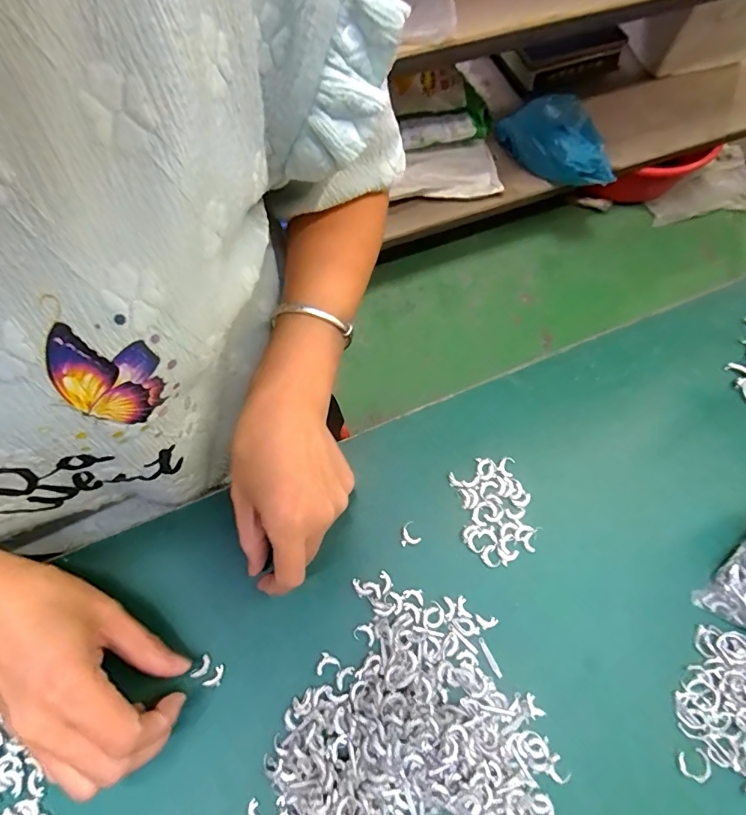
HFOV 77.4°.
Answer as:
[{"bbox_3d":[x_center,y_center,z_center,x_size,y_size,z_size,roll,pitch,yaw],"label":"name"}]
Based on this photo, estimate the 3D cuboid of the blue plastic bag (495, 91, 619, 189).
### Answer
[{"bbox_3d":[0.454,-0.637,1.113,0.158,0.104,0.297,-34,73,-14],"label":"blue plastic bag"}]

